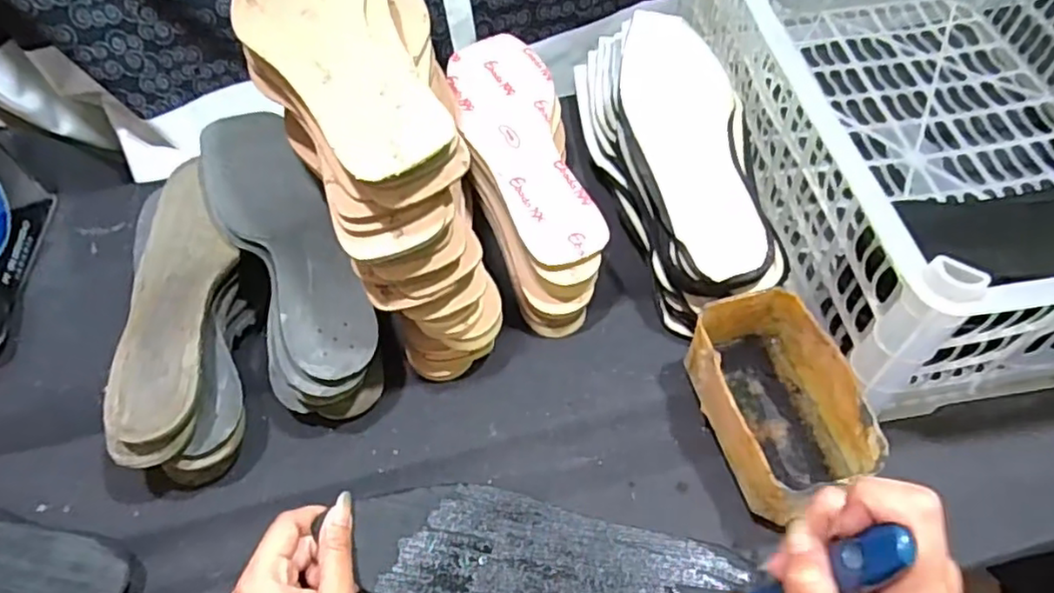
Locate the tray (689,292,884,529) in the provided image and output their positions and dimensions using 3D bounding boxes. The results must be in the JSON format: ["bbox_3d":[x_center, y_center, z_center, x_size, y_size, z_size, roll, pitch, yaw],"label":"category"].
[{"bbox_3d":[0.153,0.068,0.401,0.073,0.070,0.126,-14,58,-5],"label":"tray"}]

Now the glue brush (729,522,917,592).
[{"bbox_3d":[0.115,0.137,0.289,0.011,0.159,0.025,-9,57,-21],"label":"glue brush"}]

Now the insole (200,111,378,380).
[{"bbox_3d":[-0.169,-0.046,0.455,0.071,0.024,0.236,-30,58,-16],"label":"insole"}]

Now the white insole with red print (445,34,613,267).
[{"bbox_3d":[-0.006,-0.123,0.498,0.077,0.007,0.239,-14,55,-5],"label":"white insole with red print"}]

